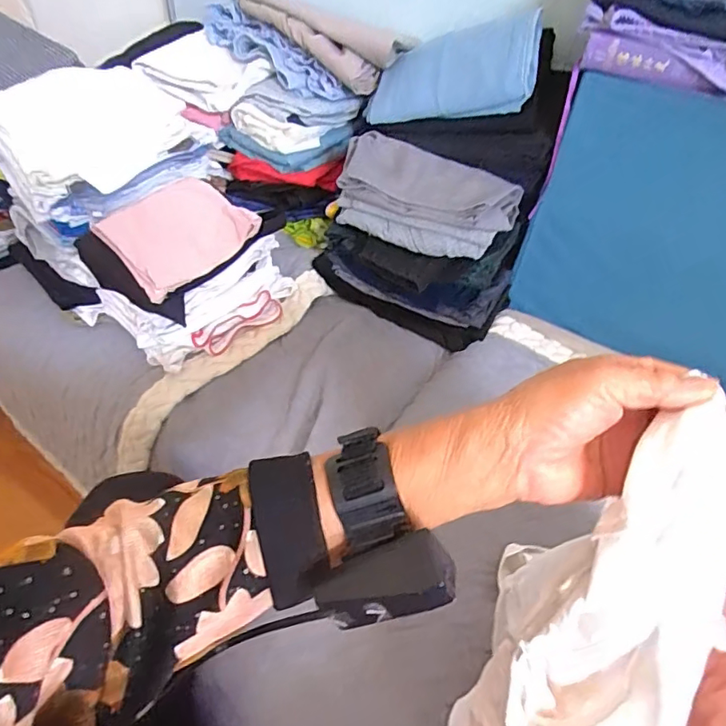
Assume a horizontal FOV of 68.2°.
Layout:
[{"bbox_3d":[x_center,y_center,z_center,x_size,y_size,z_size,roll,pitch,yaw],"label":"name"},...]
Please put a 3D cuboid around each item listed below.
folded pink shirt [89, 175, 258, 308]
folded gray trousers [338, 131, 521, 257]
[{"bbox_3d":[-0.243,-0.169,0.698,0.141,0.046,0.174,32,52,24],"label":"folded pink shirt"},{"bbox_3d":[0.078,-0.225,0.734,0.252,0.080,0.116,26,50,20],"label":"folded gray trousers"}]

